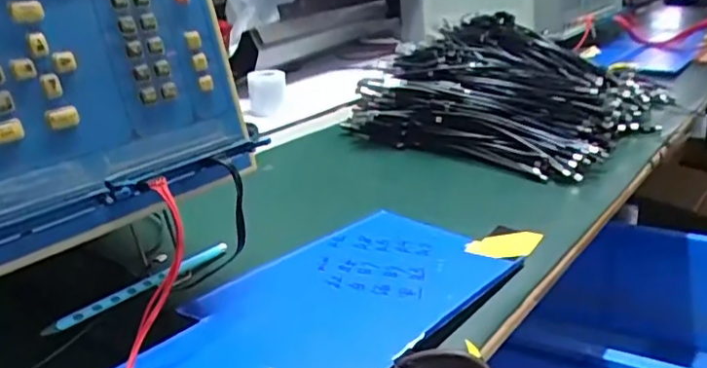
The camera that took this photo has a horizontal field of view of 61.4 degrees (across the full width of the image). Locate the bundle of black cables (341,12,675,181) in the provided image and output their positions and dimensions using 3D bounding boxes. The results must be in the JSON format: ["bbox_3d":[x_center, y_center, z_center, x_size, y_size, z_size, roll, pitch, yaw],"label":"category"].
[{"bbox_3d":[0.207,-0.123,0.795,0.298,0.127,0.328,19,30,39],"label":"bundle of black cables"}]

